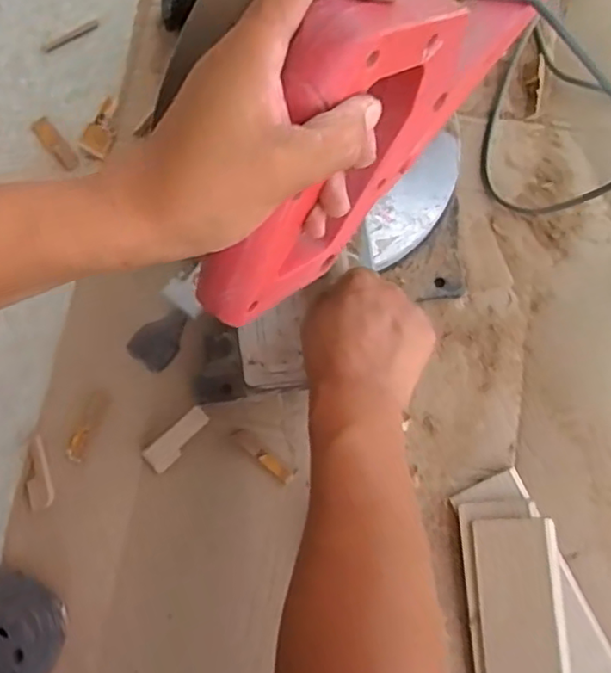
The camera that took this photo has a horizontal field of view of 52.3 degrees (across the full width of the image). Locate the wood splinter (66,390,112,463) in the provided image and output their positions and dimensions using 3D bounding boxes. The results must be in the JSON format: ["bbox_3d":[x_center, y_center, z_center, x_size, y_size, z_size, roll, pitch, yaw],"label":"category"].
[{"bbox_3d":[-0.210,0.086,0.603,0.019,0.005,0.072,25,81,6],"label":"wood splinter"}]

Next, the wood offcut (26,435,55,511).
[{"bbox_3d":[-0.256,0.131,0.596,0.020,0.016,0.067,-14,80,-1],"label":"wood offcut"}]

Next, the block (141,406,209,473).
[{"bbox_3d":[-0.123,0.098,0.595,0.071,0.004,0.027,-41,81,-6],"label":"block"}]

